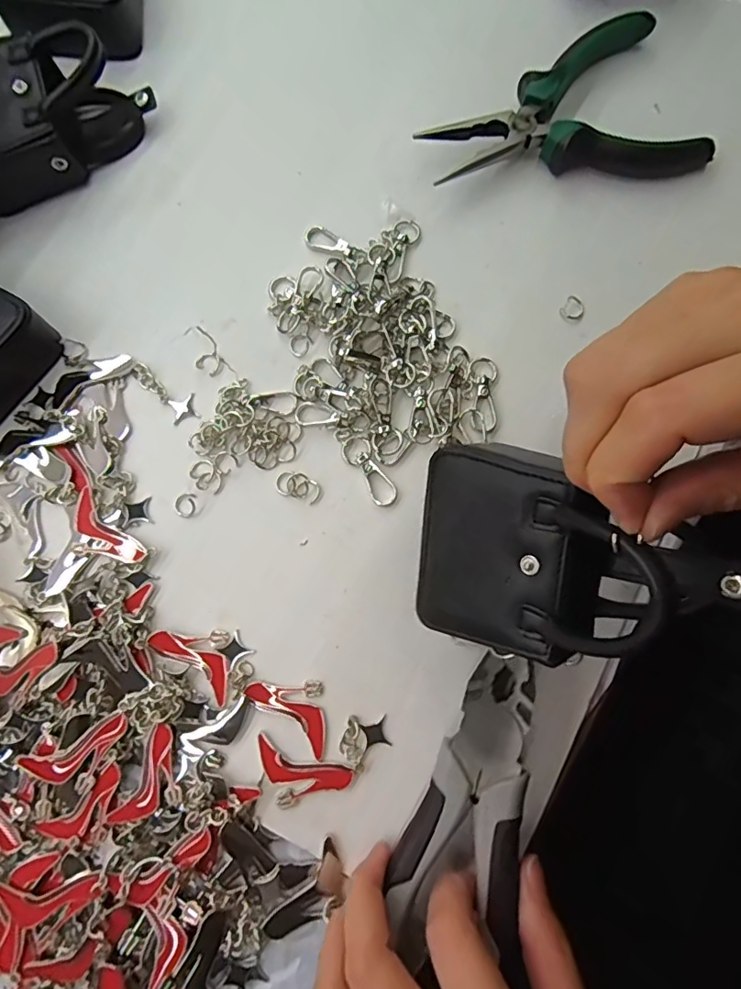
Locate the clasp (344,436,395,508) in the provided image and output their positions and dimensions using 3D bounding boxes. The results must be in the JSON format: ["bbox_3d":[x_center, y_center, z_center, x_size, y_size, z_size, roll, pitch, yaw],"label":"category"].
[{"bbox_3d":[0.000,-0.012,0.265,0.014,0.004,0.039,-32,82,-6],"label":"clasp"}]

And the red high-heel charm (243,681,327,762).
[{"bbox_3d":[-0.035,0.098,0.245,0.046,0.004,0.025,37,82,6],"label":"red high-heel charm"}]

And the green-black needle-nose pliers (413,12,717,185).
[{"bbox_3d":[0.106,-0.204,0.289,0.144,0.022,0.090,-20,81,-4],"label":"green-black needle-nose pliers"}]

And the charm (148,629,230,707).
[{"bbox_3d":[-0.080,0.075,0.248,0.045,0.004,0.025,40,82,6],"label":"charm"}]

